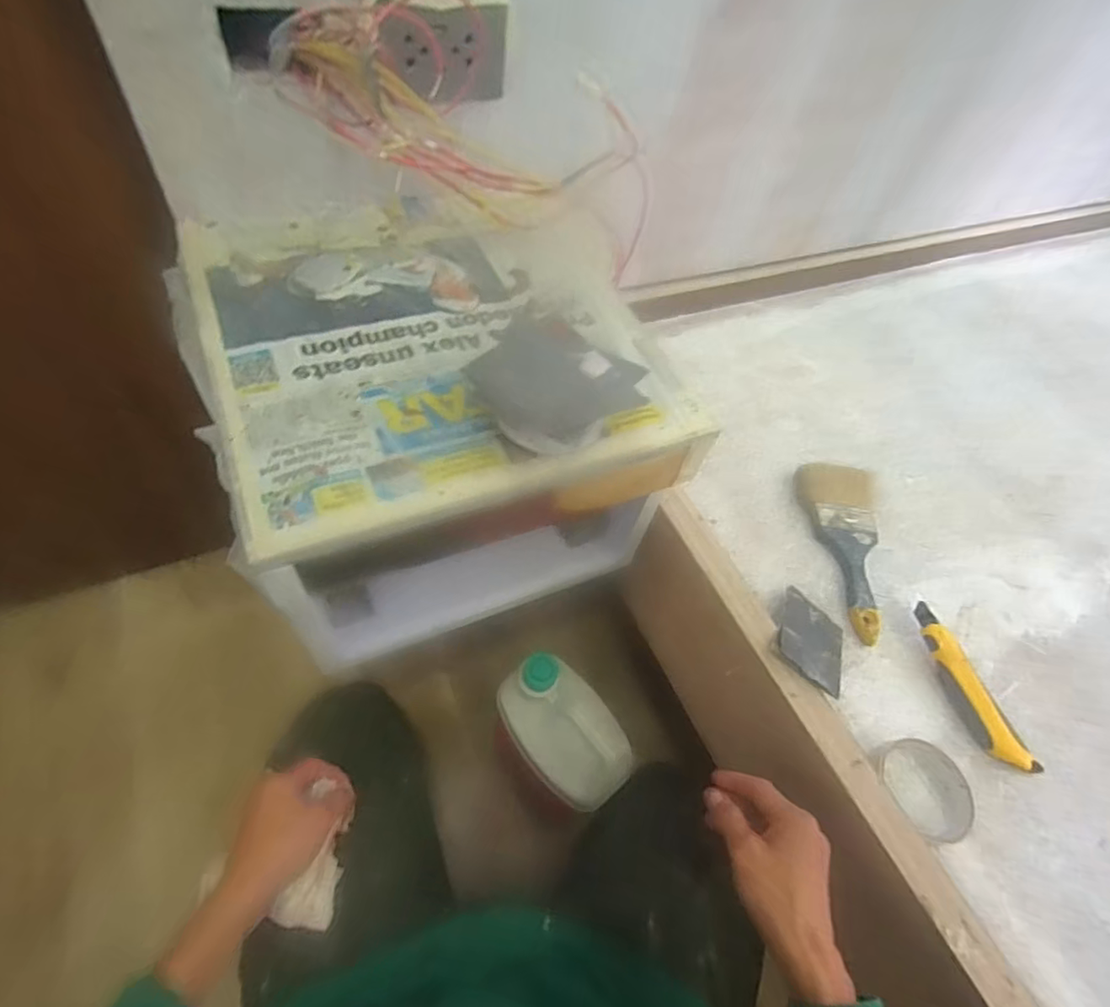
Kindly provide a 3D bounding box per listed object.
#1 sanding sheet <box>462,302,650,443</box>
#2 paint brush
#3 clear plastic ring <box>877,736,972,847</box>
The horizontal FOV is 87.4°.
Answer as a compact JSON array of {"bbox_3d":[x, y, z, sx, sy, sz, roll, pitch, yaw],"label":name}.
[{"bbox_3d":[-0.003,-0.089,0.408,0.113,0.008,0.099,37,62,15],"label":"sanding sheet"},{"bbox_3d":[0.332,0.047,0.646,0.093,0.032,0.212,9,55,-4],"label":"paint brush"},{"bbox_3d":[0.325,0.244,0.510,0.085,0.027,0.065,42,59,19],"label":"clear plastic ring"}]

